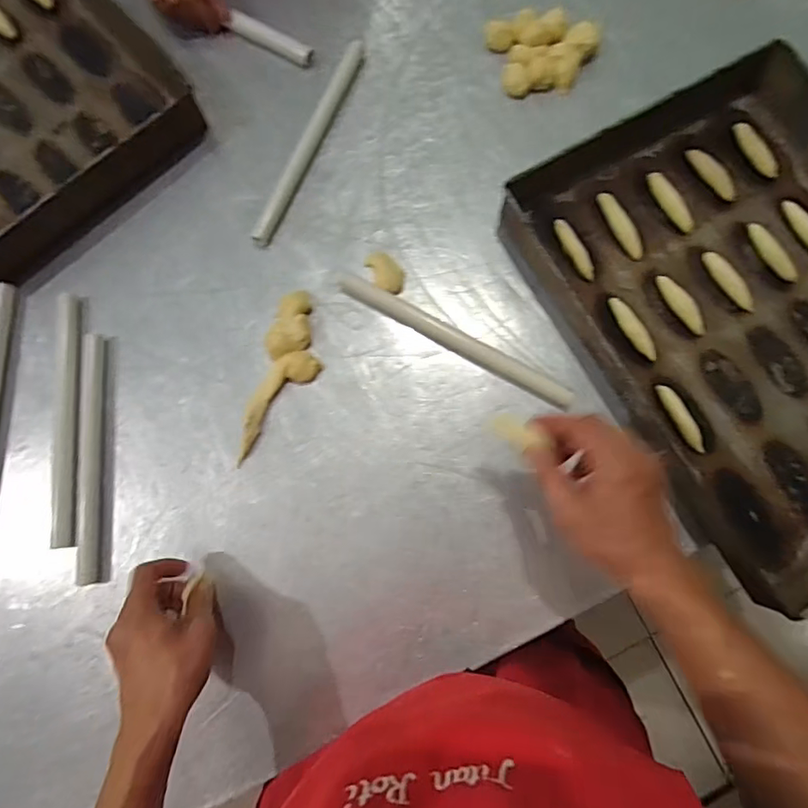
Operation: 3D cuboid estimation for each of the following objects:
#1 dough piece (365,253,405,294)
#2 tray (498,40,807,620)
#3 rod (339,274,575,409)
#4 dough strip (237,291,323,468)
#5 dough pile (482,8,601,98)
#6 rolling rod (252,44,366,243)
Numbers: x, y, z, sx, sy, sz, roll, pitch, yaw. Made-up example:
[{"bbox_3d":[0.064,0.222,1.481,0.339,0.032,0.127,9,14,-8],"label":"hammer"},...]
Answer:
[{"bbox_3d":[-0.020,-0.149,0.579,0.034,0.015,0.054,-28,81,-3],"label":"dough piece"},{"bbox_3d":[0.383,-0.100,0.547,0.364,0.053,0.508,-29,81,-3],"label":"tray"},{"bbox_3d":[0.053,-0.075,0.570,0.289,0.023,0.019,30,83,6],"label":"rod"},{"bbox_3d":[-0.131,-0.029,0.567,0.062,0.025,0.193,14,82,4],"label":"dough strip"},{"bbox_3d":[0.171,-0.428,0.623,0.130,0.027,0.099,-4,81,1],"label":"dough pile"},{"bbox_3d":[-0.112,-0.318,0.615,0.023,0.020,0.284,22,82,5],"label":"rolling rod"}]

